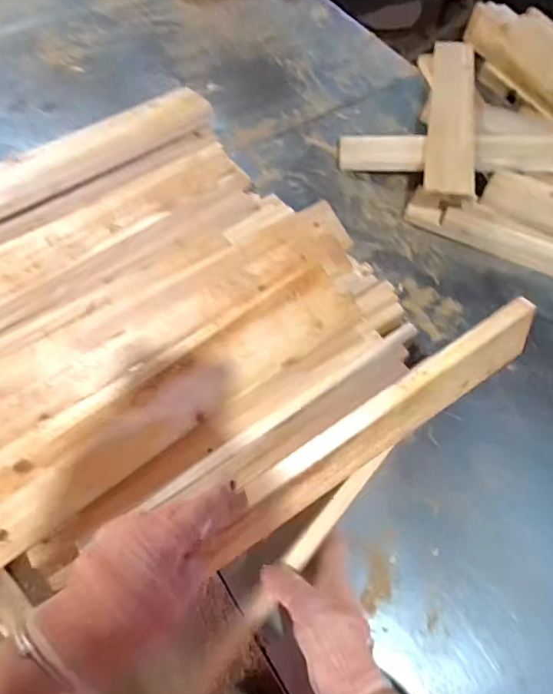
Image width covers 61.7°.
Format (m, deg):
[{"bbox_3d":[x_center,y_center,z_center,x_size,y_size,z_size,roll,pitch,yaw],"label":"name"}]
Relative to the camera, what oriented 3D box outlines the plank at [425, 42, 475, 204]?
[{"bbox_3d":[0.335,-0.453,0.887,0.085,0.026,0.496,2,58,20],"label":"plank"}]

